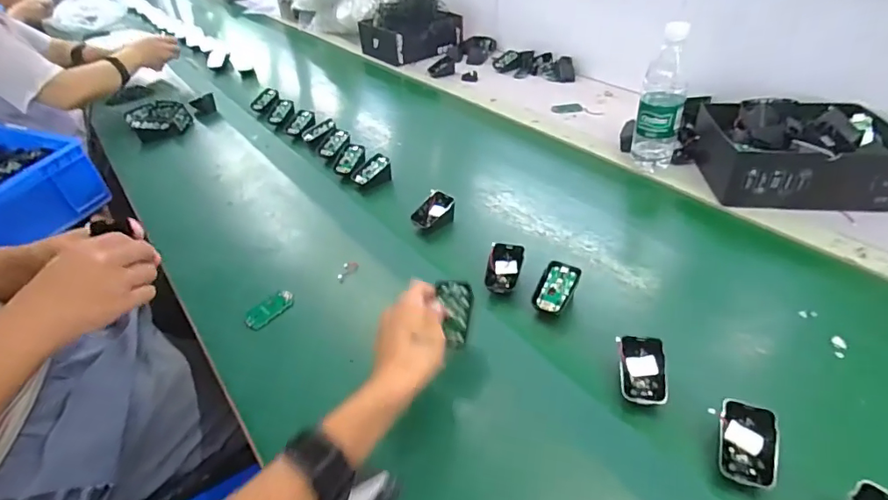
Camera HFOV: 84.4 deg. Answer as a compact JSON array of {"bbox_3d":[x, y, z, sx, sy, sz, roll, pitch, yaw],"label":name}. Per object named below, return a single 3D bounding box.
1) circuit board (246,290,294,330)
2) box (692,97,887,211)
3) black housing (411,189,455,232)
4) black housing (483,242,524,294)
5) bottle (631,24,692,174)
[{"bbox_3d":[-0.228,0.077,0.640,0.028,0.004,0.066,40,57,19],"label":"circuit board"},{"bbox_3d":[0.543,-0.152,0.747,0.257,0.089,0.191,1,39,8],"label":"box"},{"bbox_3d":[-0.017,-0.056,0.752,0.066,0.046,0.033,-30,45,-28],"label":"black housing"},{"bbox_3d":[0.078,0.027,0.637,0.046,0.044,0.061,5,40,13],"label":"black housing"},{"bbox_3d":[0.343,-0.231,0.770,0.069,0.220,0.056,8,41,17],"label":"bottle"}]

